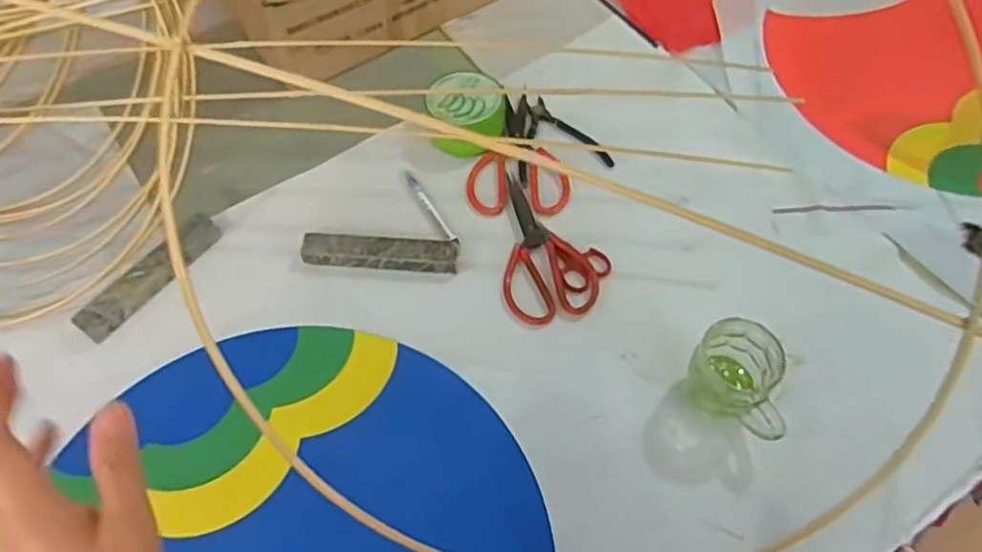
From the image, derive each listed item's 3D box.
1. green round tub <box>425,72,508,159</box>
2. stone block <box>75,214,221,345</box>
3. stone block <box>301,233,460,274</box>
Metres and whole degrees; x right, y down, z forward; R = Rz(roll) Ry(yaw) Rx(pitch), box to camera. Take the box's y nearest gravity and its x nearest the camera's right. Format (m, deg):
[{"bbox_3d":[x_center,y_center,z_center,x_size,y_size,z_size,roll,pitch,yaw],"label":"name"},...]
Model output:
[{"bbox_3d":[-0.032,-0.209,0.874,0.092,0.066,0.086,0,58,-1],"label":"green round tub"},{"bbox_3d":[-0.380,-0.003,0.762,0.030,0.027,0.177,32,63,18],"label":"stone block"},{"bbox_3d":[-0.128,-0.026,0.792,0.177,0.028,0.036,1,58,0],"label":"stone block"}]

